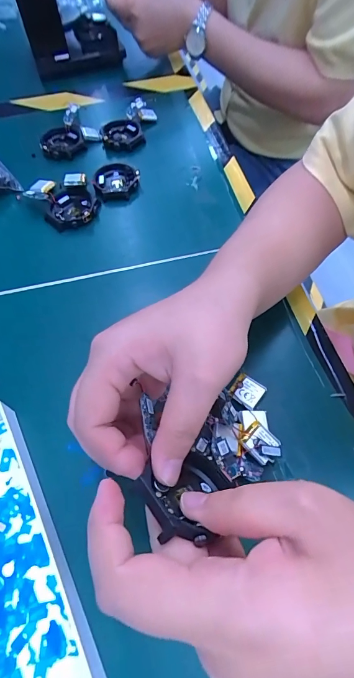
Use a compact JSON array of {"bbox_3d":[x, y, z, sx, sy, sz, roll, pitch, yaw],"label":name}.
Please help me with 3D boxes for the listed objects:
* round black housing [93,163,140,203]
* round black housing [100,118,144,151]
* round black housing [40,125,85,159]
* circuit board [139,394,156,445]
[{"bbox_3d":[-0.067,-0.172,0.380,0.048,0.015,0.049,-1,62,2],"label":"round black housing"},{"bbox_3d":[-0.068,-0.249,0.420,0.047,0.017,0.050,-1,62,2],"label":"round black housing"},{"bbox_3d":[-0.137,-0.234,0.414,0.050,0.014,0.051,-1,62,2],"label":"round black housing"},{"bbox_3d":[-0.015,0.040,0.177,0.007,0.006,0.026,-6,56,-6],"label":"circuit board"}]

